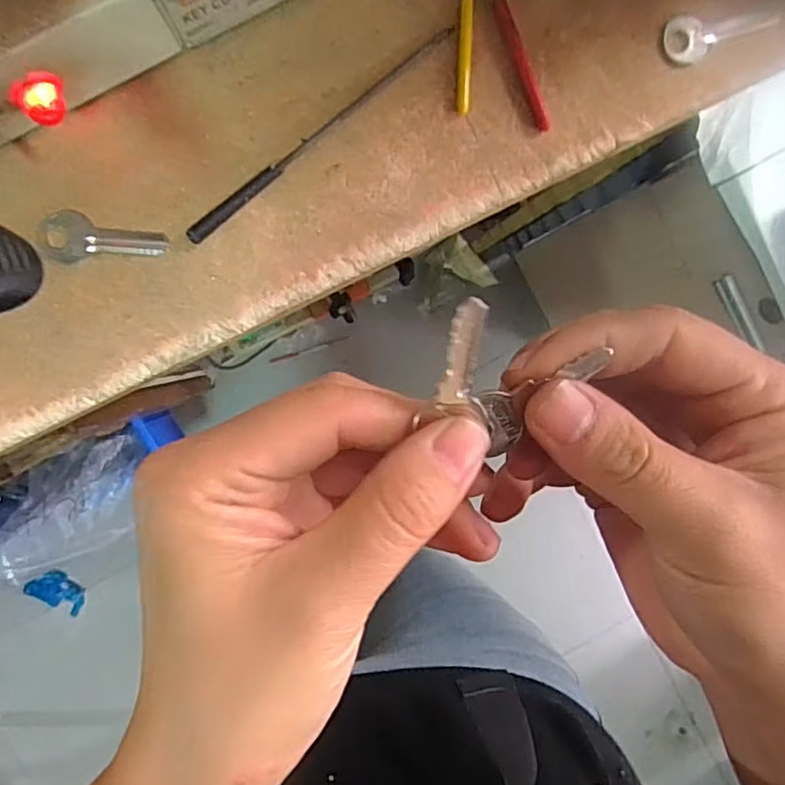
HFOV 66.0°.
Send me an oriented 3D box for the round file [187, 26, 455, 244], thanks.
[{"bbox_3d":[-0.030,-0.107,0.247,0.135,0.006,0.006,-40,96,0],"label":"round file"}]

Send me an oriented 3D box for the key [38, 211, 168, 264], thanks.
[{"bbox_3d":[-0.118,-0.060,0.246,0.049,0.007,0.020,11,99,-7],"label":"key"}]

